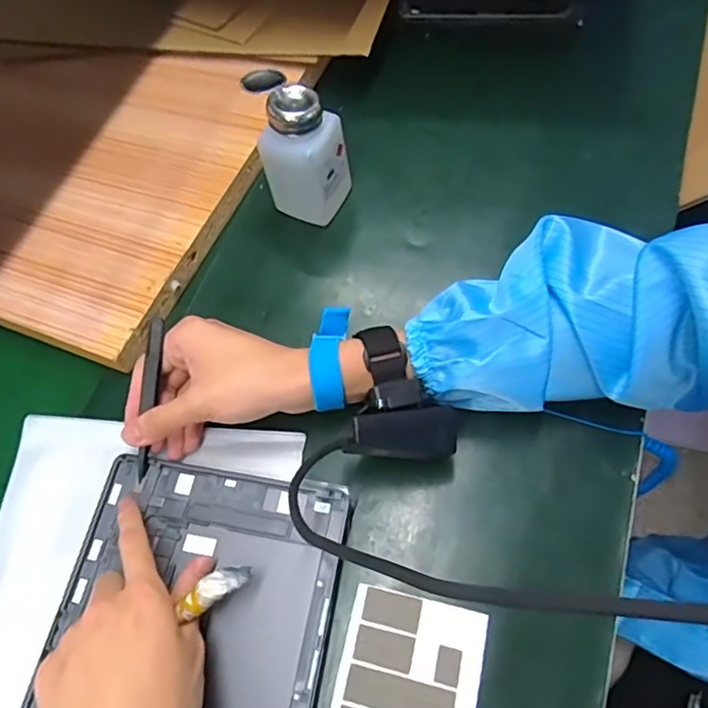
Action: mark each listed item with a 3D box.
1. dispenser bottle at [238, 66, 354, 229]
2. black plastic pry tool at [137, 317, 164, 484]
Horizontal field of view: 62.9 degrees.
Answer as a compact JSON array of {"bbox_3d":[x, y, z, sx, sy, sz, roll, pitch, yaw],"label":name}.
[{"bbox_3d":[-0.045,-0.161,0.462,0.071,0.108,0.051,20,67,16],"label":"dispenser bottle"},{"bbox_3d":[-0.138,0.031,0.387,0.010,0.008,0.112,10,101,5],"label":"black plastic pry tool"}]

